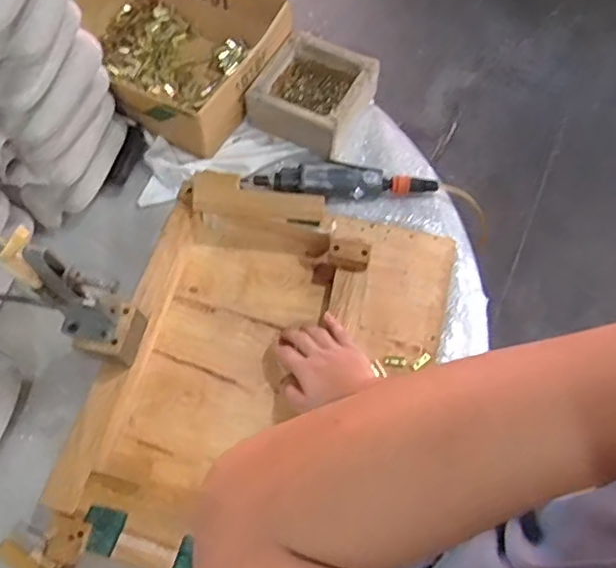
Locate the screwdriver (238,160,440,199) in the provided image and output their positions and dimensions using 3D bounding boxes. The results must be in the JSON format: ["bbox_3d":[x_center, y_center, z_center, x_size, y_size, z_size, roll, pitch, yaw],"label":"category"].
[{"bbox_3d":[0.049,-0.161,0.916,0.304,0.044,0.060,-1,64,1],"label":"screwdriver"}]

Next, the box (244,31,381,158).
[{"bbox_3d":[0.012,-0.310,0.964,0.166,0.070,0.171,28,68,13],"label":"box"}]

